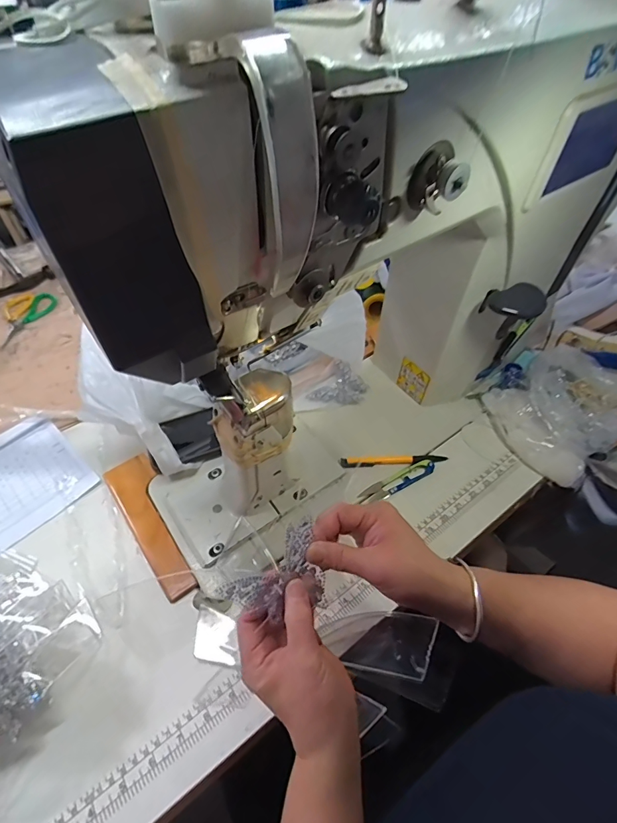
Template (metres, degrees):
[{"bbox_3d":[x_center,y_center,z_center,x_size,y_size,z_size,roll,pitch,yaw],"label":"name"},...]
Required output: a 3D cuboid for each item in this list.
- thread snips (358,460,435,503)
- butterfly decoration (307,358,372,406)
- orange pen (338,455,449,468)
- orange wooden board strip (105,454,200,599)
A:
[{"bbox_3d":[0.115,0.088,0.525,0.101,0.013,0.022,-22,49,-16],"label":"thread snips"},{"bbox_3d":[0.049,-0.034,0.605,0.065,0.012,0.083,23,53,23],"label":"butterfly decoration"},{"bbox_3d":[0.111,0.062,0.537,0.140,0.014,0.013,-4,50,-2],"label":"orange pen"},{"bbox_3d":[-0.183,0.129,0.497,0.056,0.014,0.190,-31,53,-23],"label":"orange wooden board strip"}]

